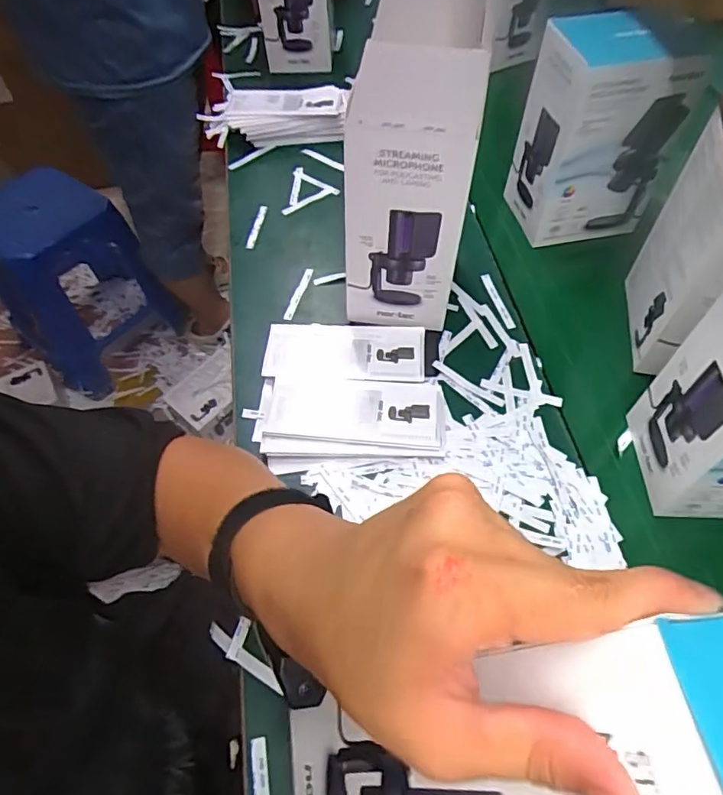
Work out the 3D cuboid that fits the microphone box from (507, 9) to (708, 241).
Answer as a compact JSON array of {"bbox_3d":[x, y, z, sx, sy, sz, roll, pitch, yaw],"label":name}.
[{"bbox_3d":[0.293,-0.326,0.680,0.158,0.232,0.110,-11,58,-6],"label":"microphone box"}]

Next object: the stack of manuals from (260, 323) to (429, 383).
[{"bbox_3d":[-0.019,-0.050,0.623,0.181,0.013,0.080,3,57,3],"label":"stack of manuals"}]

